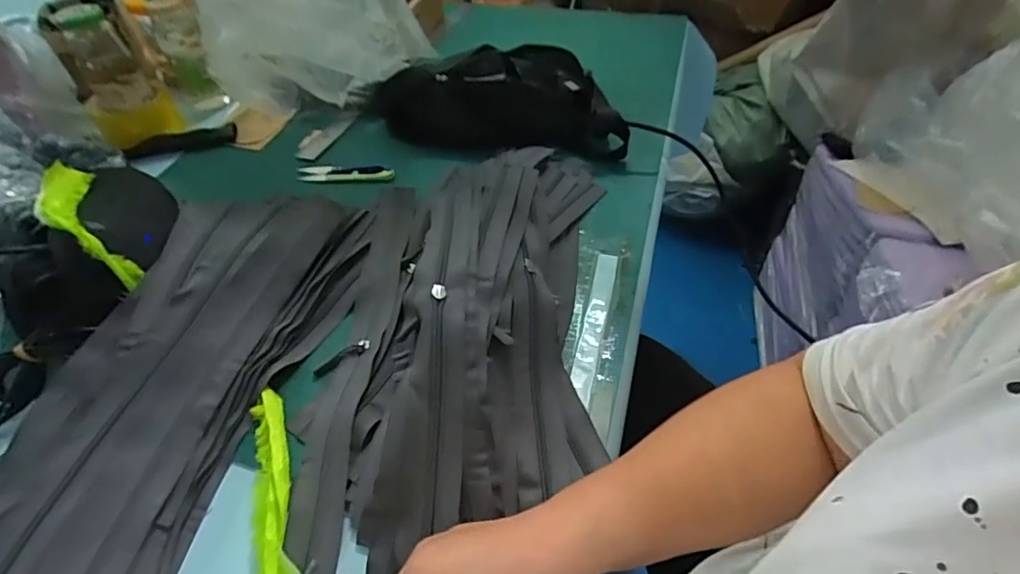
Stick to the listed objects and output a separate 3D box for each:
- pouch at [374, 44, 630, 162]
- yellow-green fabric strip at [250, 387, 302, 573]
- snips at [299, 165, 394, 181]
[{"bbox_3d":[-0.006,-0.246,0.681,0.317,0.092,0.127,8,48,10],"label":"pouch"},{"bbox_3d":[-0.170,0.148,0.377,0.027,0.012,0.174,-16,48,-13],"label":"yellow-green fabric strip"},{"bbox_3d":[-0.198,-0.139,0.645,0.116,0.009,0.035,4,47,6],"label":"snips"}]

